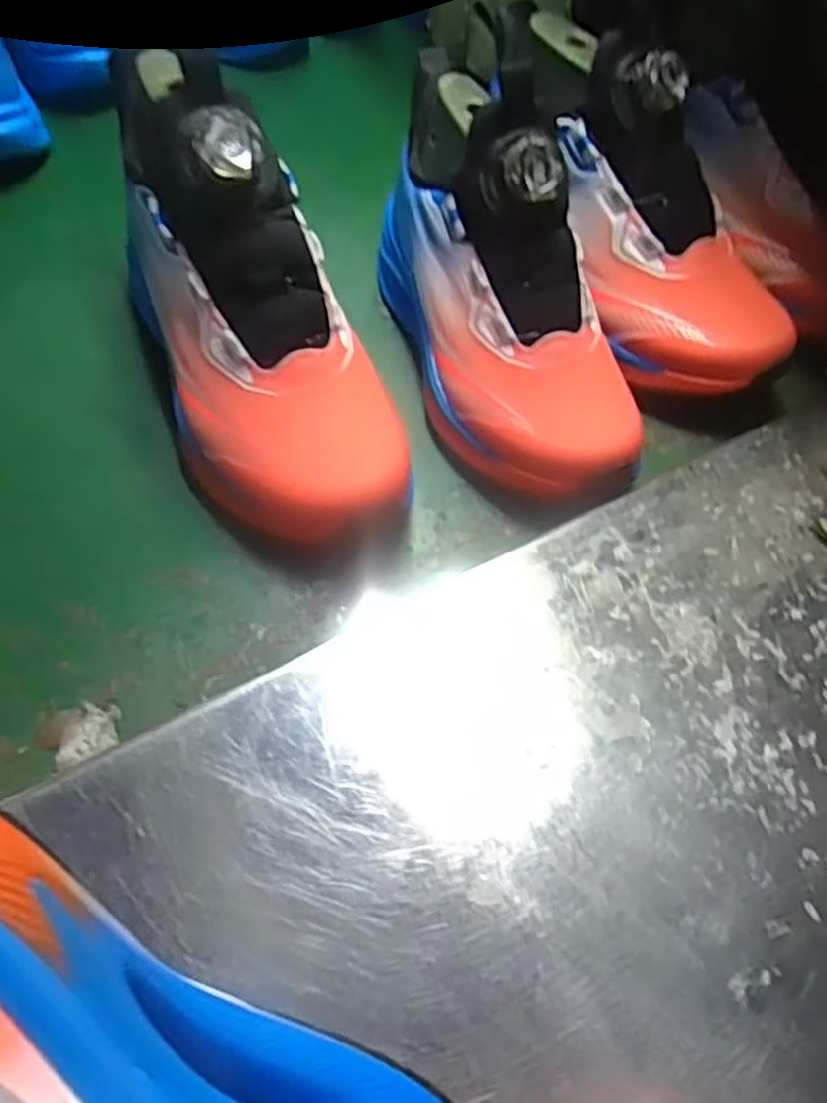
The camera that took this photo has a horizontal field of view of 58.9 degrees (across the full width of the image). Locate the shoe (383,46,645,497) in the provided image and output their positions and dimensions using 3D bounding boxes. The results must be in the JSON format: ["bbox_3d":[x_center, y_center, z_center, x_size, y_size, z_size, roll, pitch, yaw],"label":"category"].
[{"bbox_3d":[0.043,-0.148,0.379,0.085,0.137,0.244,-10,61,-11],"label":"shoe"}]

